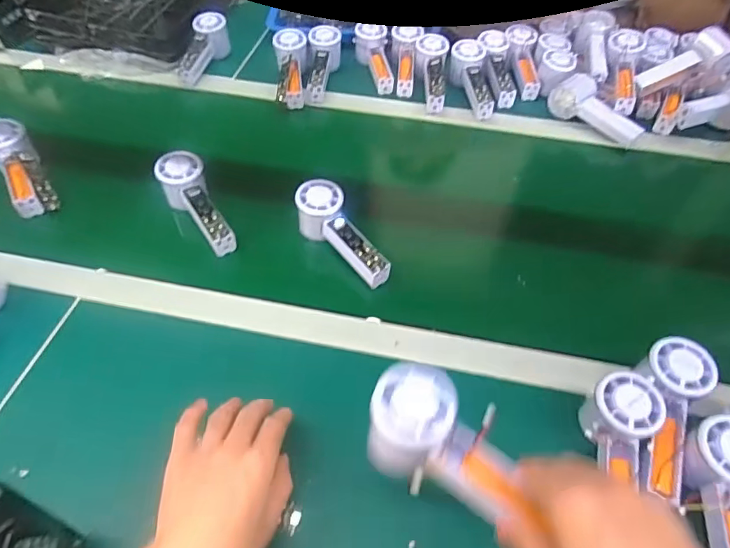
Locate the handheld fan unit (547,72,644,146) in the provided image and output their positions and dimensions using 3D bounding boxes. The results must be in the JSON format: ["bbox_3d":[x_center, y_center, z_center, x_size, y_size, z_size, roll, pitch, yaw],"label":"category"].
[{"bbox_3d":[0.368,-0.261,0.761,0.148,0.046,0.059,38,60,24],"label":"handheld fan unit"}]

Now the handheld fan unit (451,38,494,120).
[{"bbox_3d":[0.181,-0.324,0.810,0.055,0.043,0.160,-5,65,-6],"label":"handheld fan unit"}]

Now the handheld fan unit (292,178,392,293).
[{"bbox_3d":[-0.028,-0.048,0.581,0.052,0.052,0.147,-29,59,-22],"label":"handheld fan unit"}]

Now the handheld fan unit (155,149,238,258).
[{"bbox_3d":[-0.213,-0.087,0.622,0.053,0.051,0.156,-28,73,-22],"label":"handheld fan unit"}]

